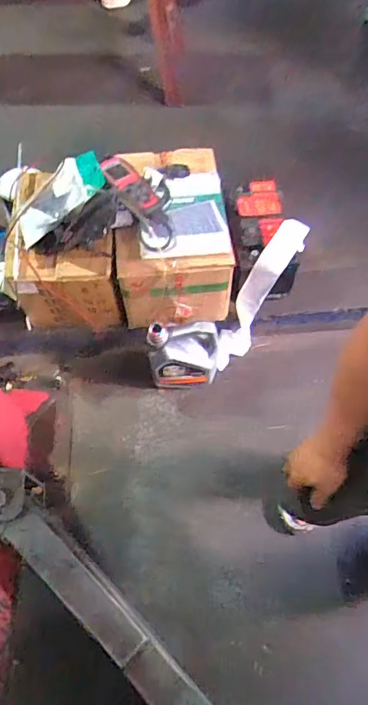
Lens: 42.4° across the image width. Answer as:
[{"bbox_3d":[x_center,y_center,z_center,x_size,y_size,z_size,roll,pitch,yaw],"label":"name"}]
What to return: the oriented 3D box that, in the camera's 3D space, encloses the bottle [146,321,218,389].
[{"bbox_3d":[0.002,0.013,1.341,0.189,0.268,0.091,-5,62,0],"label":"bottle"}]

